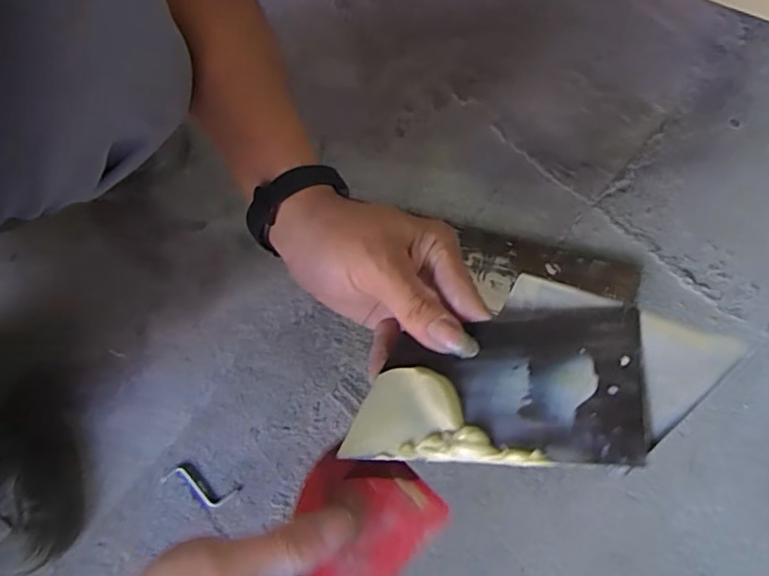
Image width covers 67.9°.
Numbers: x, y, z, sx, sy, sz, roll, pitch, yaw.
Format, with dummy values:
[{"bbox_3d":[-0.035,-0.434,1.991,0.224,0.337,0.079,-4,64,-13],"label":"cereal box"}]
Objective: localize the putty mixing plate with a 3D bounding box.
[{"bbox_3d":[0.048,0.047,0.275,0.138,0.007,0.075,-7,52,29],"label":"putty mixing plate"}]

